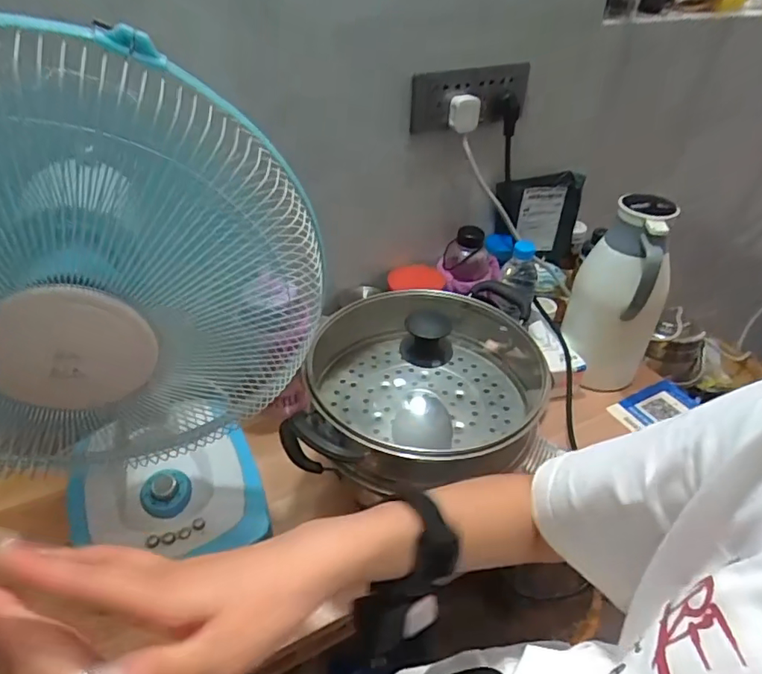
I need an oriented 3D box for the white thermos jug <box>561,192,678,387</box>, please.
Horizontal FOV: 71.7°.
[{"bbox_3d":[0.368,-0.054,0.833,0.137,0.299,0.132,20,41,24],"label":"white thermos jug"}]

